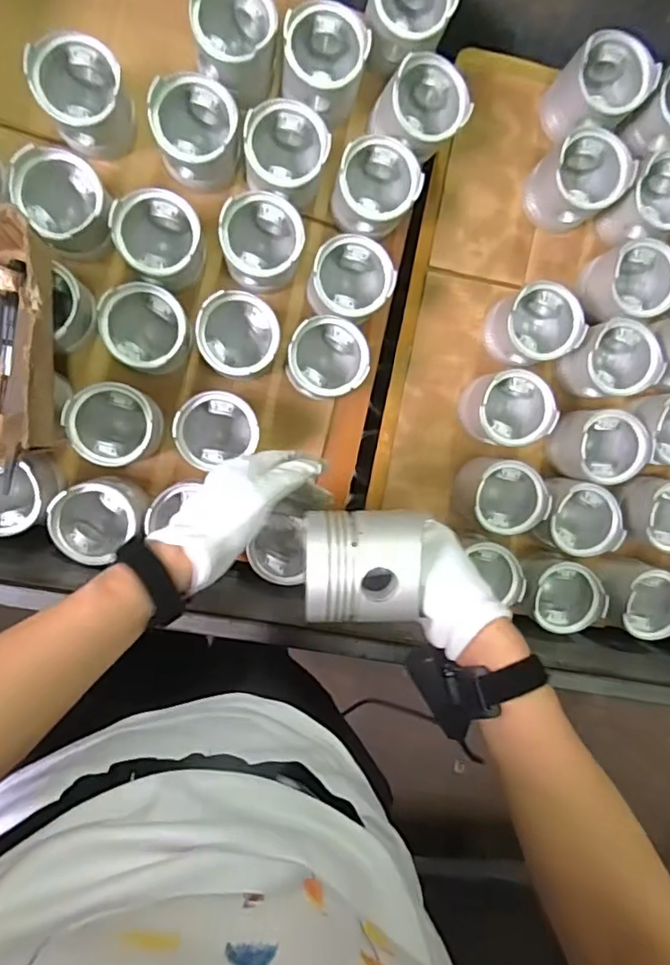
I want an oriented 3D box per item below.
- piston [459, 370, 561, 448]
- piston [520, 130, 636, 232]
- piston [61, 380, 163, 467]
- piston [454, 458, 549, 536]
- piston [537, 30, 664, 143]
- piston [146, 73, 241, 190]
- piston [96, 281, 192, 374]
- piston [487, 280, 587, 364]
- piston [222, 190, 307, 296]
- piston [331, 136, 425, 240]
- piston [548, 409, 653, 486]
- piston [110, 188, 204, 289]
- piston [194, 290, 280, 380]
[{"bbox_3d":[0.196,-0.086,0.681,0.081,0.089,0.081,-1,96,-8],"label":"piston"},{"bbox_3d":[0.276,-0.343,0.669,0.077,0.097,0.080,-1,96,-8],"label":"piston"},{"bbox_3d":[-0.236,-0.062,0.630,0.080,0.087,0.082,10,94,-9],"label":"piston"},{"bbox_3d":[0.192,0.015,0.692,0.088,0.083,0.084,13,94,-9],"label":"piston"},{"bbox_3d":[0.292,-0.440,0.656,0.084,0.094,0.079,-1,96,-8],"label":"piston"},{"bbox_3d":[-0.144,-0.365,0.613,0.083,0.084,0.086,-1,96,-8],"label":"piston"},{"bbox_3d":[-0.200,-0.162,0.626,0.083,0.080,0.082,-1,96,-8],"label":"piston"},{"bbox_3d":[0.228,-0.182,0.679,0.084,0.083,0.082,-1,96,-8],"label":"piston"},{"bbox_3d":[-0.080,-0.257,0.639,0.086,0.081,0.090,-1,96,-8],"label":"piston"},{"bbox_3d":[0.042,-0.322,0.650,0.084,0.091,0.084,-1,96,-8],"label":"piston"},{"bbox_3d":[0.314,-0.044,0.700,0.084,0.075,0.086,-1,96,-8],"label":"piston"},{"bbox_3d":[-0.183,-0.256,0.618,0.081,0.077,0.086,-1,96,-8],"label":"piston"},{"bbox_3d":[-0.105,-0.157,0.638,0.083,0.084,0.082,-1,96,-8],"label":"piston"}]

